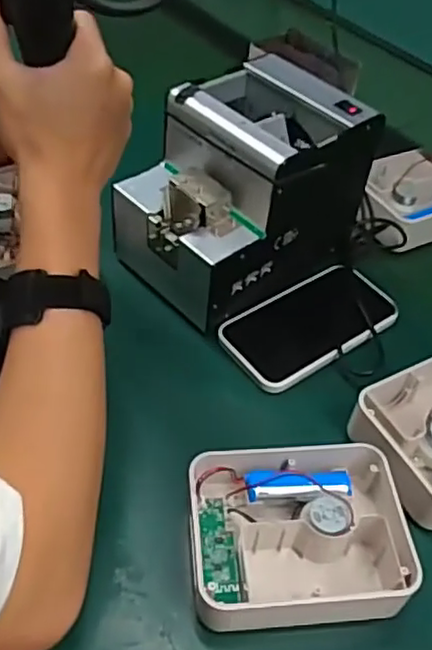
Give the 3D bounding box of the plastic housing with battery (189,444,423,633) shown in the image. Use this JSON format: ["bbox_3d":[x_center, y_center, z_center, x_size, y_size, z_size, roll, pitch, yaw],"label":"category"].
[{"bbox_3d":[0.049,0.128,0.394,0.127,0.045,0.103,-1,48,-8],"label":"plastic housing with battery"}]

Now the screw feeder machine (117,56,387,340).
[{"bbox_3d":[0.025,-0.119,0.541,0.188,0.136,0.140,-29,57,-29],"label":"screw feeder machine"}]

